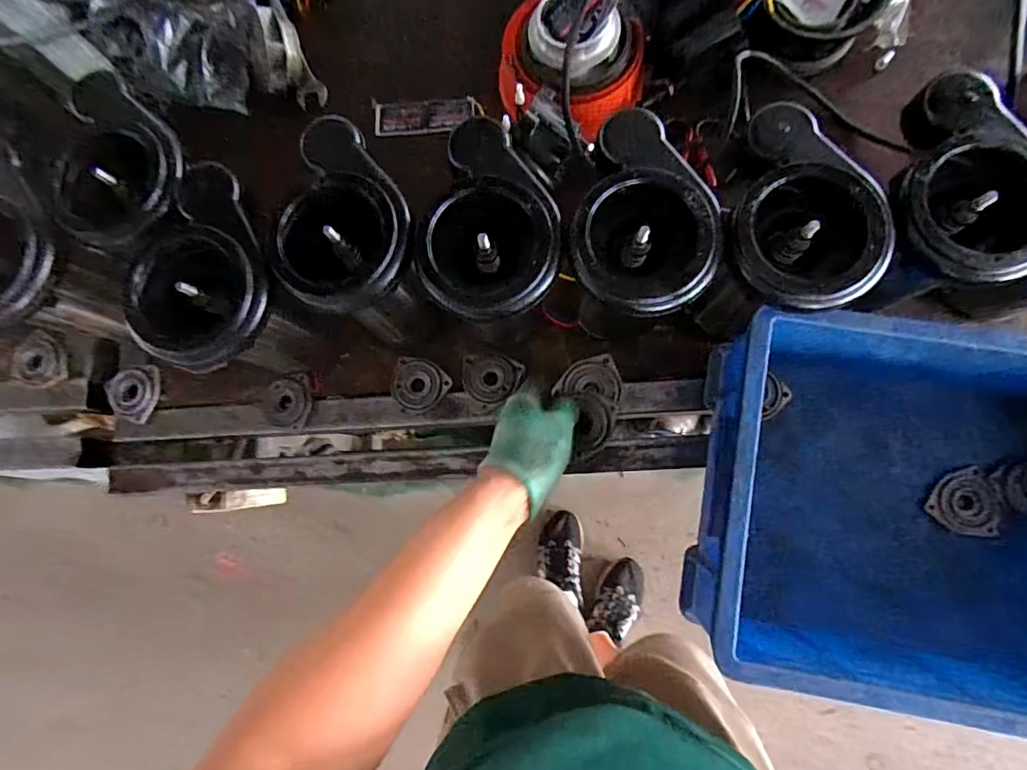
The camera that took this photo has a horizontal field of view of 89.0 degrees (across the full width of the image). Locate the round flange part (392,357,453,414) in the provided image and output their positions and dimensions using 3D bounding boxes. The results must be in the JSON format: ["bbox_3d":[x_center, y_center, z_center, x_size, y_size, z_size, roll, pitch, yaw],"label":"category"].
[{"bbox_3d":[-0.110,-0.001,0.585,0.061,0.011,0.061,-1,82,4],"label":"round flange part"}]

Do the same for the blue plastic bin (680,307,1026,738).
[{"bbox_3d":[0.370,0.112,0.456,0.388,0.150,0.287,9,83,5],"label":"blue plastic bin"}]

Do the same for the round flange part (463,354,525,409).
[{"bbox_3d":[-0.023,-0.006,0.575,0.065,0.013,0.060,-2,82,4],"label":"round flange part"}]

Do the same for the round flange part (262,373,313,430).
[{"bbox_3d":[-0.256,0.016,0.595,0.053,0.013,0.061,18,84,6],"label":"round flange part"}]

